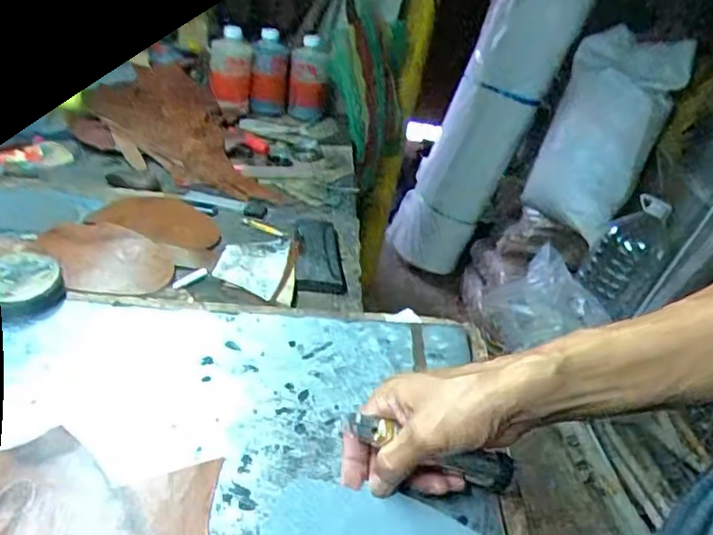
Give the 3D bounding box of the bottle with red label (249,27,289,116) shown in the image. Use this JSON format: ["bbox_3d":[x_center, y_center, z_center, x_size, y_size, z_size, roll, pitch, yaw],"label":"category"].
[{"bbox_3d":[-0.165,-0.373,1.130,0.069,0.138,0.055,5,33,-12],"label":"bottle with red label"}]

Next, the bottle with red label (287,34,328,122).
[{"bbox_3d":[-0.092,-0.362,1.139,0.073,0.145,0.070,5,33,-12],"label":"bottle with red label"}]

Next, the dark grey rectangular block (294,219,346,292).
[{"bbox_3d":[-0.047,-0.018,0.714,0.055,0.015,0.147,1,33,-9],"label":"dark grey rectangular block"}]

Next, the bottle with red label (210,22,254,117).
[{"bbox_3d":[-0.230,-0.364,1.095,0.075,0.136,0.059,-4,36,-24],"label":"bottle with red label"}]

